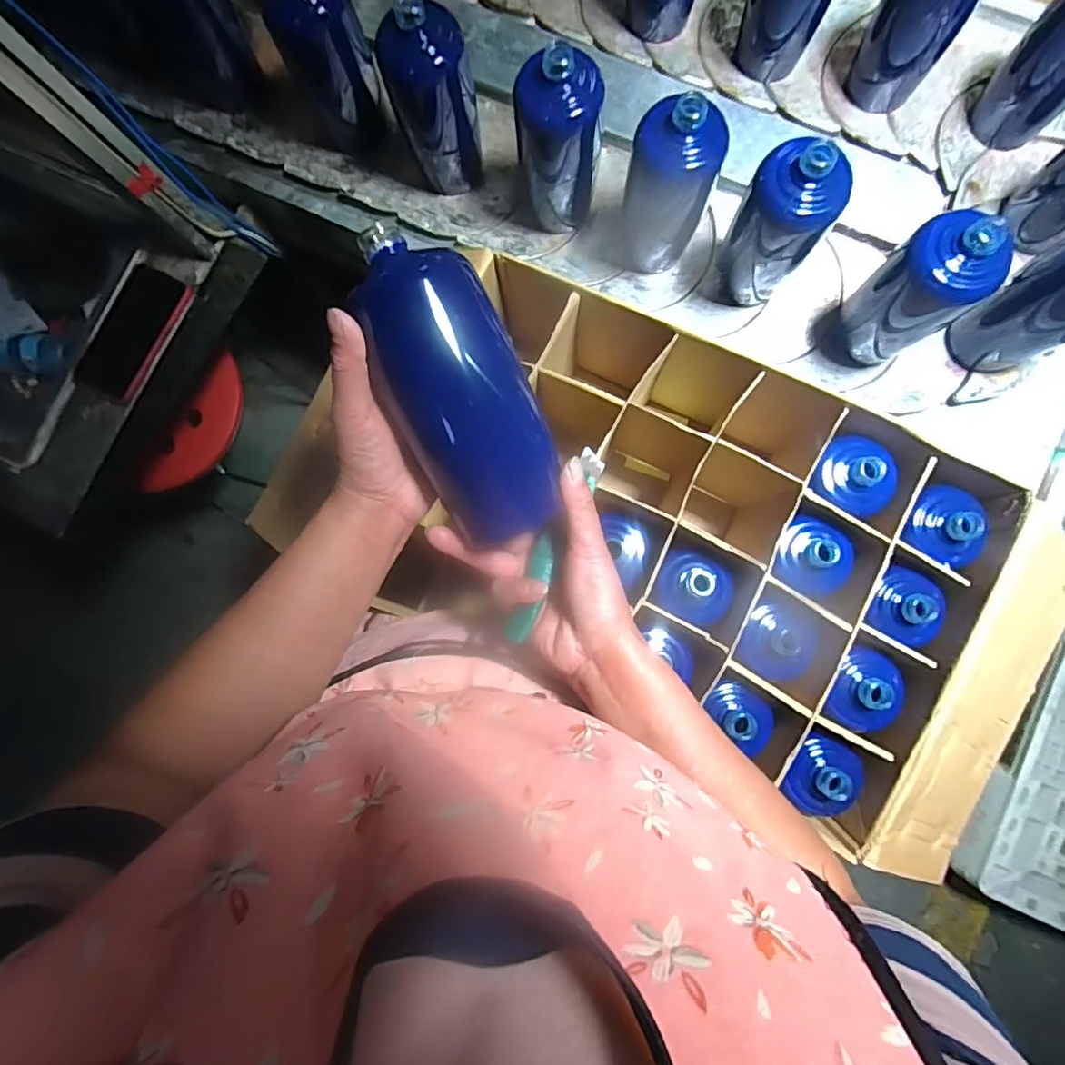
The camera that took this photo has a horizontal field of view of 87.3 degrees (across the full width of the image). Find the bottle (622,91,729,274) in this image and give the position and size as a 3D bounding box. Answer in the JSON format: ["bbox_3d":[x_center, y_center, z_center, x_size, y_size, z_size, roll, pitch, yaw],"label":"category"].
[{"bbox_3d":[0.137,-0.341,0.545,0.079,0.177,0.072,0,85,3],"label":"bottle"}]

